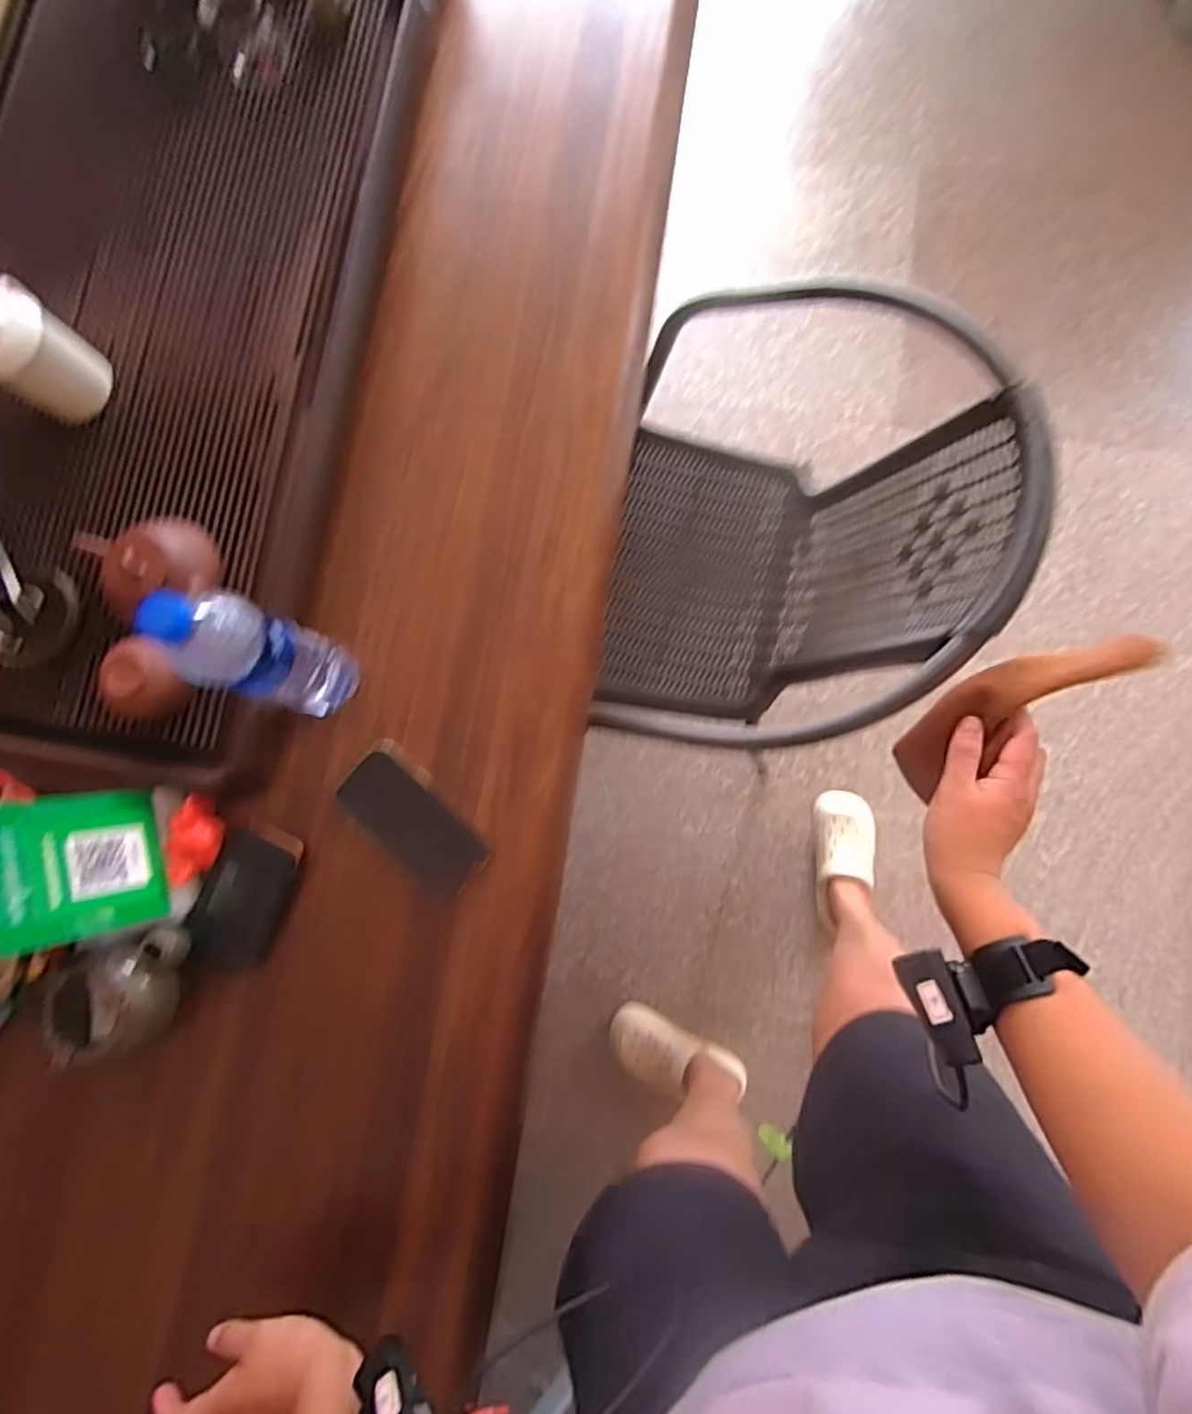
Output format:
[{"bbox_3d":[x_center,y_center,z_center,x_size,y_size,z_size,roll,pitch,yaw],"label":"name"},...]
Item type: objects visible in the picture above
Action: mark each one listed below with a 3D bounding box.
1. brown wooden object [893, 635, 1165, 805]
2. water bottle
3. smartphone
[{"bbox_3d":[0.302,-0.005,0.486,0.180,0.022,0.055,-31,81,17],"label":"brown wooden object"},{"bbox_3d":[-0.261,-0.041,0.532,0.053,0.216,0.070,30,87,8],"label":"water bottle"},{"bbox_3d":[-0.169,0.107,0.624,0.152,0.013,0.079,43,89,9],"label":"smartphone"}]

